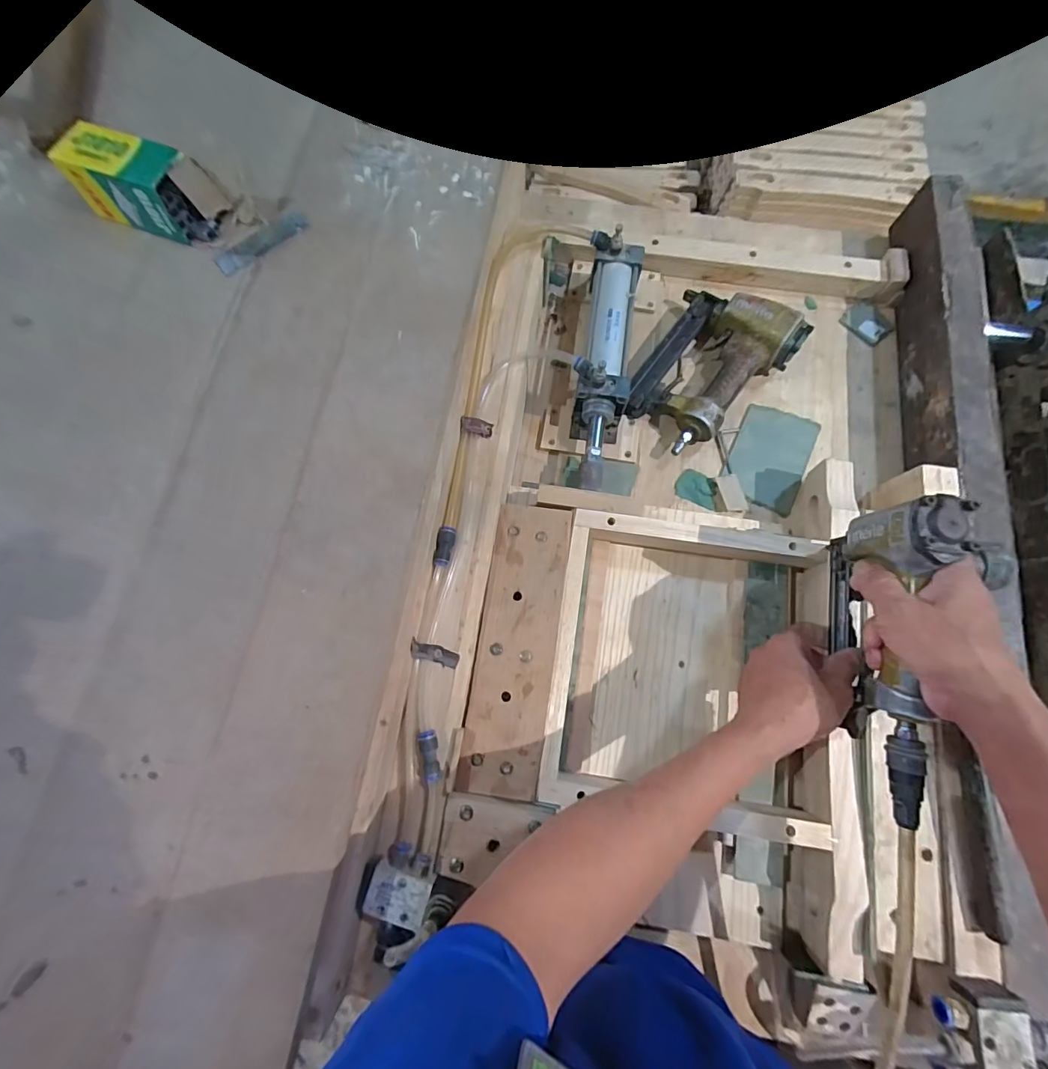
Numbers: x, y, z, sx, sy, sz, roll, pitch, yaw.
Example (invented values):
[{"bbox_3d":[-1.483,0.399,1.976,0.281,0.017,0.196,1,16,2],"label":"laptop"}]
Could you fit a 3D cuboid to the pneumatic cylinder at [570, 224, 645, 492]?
[{"bbox_3d":[0.097,-0.207,0.567,0.066,0.080,0.317,8,76,2],"label":"pneumatic cylinder"}]

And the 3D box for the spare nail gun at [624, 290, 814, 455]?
[{"bbox_3d":[0.233,-0.204,0.587,0.156,0.057,0.219,32,78,8],"label":"spare nail gun"}]

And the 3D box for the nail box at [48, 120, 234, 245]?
[{"bbox_3d":[-0.360,-0.330,0.446,0.121,0.063,0.065,18,76,5],"label":"nail box"}]

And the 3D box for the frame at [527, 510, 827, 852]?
[{"bbox_3d":[0.165,0.133,0.485,0.266,0.052,0.290,9,76,3],"label":"frame"}]

